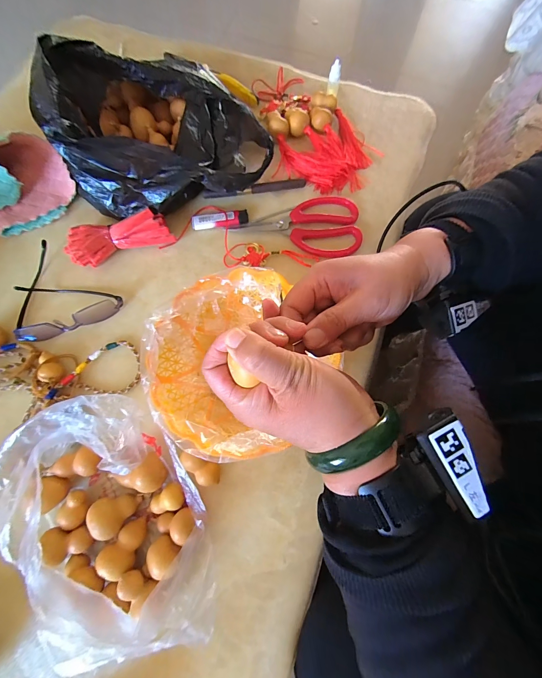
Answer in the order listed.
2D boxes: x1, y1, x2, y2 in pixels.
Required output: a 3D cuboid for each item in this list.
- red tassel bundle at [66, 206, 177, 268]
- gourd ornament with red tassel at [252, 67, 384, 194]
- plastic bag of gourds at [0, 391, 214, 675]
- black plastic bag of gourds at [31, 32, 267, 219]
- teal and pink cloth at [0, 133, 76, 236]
[{"bbox_3d":[-0.206,-0.140,0.404,0.133,0.040,0.050,-19,74,-6],"label":"red tassel bundle"},{"bbox_3d":[0.054,-0.338,0.470,0.145,0.031,0.258,-35,76,-10],"label":"gourd ornament with red tassel"},{"bbox_3d":[-0.153,0.169,0.267,0.143,0.115,0.210,-33,76,-10],"label":"plastic bag of gourds"},{"bbox_3d":[-0.134,-0.286,0.397,0.262,0.136,0.207,-5,73,-2],"label":"black plastic bag of gourds"},{"bbox_3d":[-0.346,-0.214,0.400,0.133,0.089,0.073,-42,77,-12],"label":"teal and pink cloth"}]

